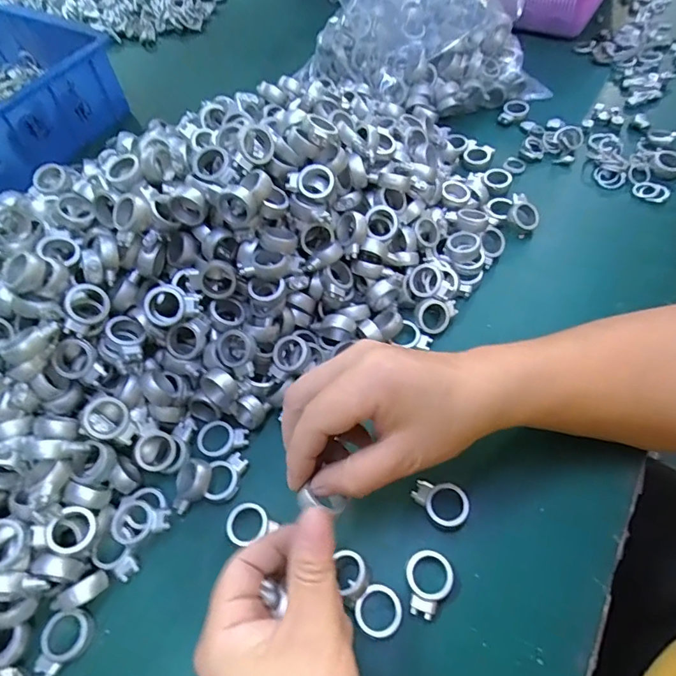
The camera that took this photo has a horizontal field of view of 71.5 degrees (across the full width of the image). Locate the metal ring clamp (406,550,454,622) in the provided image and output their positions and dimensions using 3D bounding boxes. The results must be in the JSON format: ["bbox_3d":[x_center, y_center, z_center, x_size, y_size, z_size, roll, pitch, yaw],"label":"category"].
[{"bbox_3d":[0.051,0.140,0.267,0.026,0.008,0.034,17,61,14],"label":"metal ring clamp"}]

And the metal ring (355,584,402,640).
[{"bbox_3d":[0.023,0.151,0.260,0.025,0.004,0.025,-2,58,3],"label":"metal ring"}]

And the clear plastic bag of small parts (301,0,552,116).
[{"bbox_3d":[0.088,-0.316,0.461,0.205,0.151,0.149,-21,59,-8],"label":"clear plastic bag of small parts"}]

